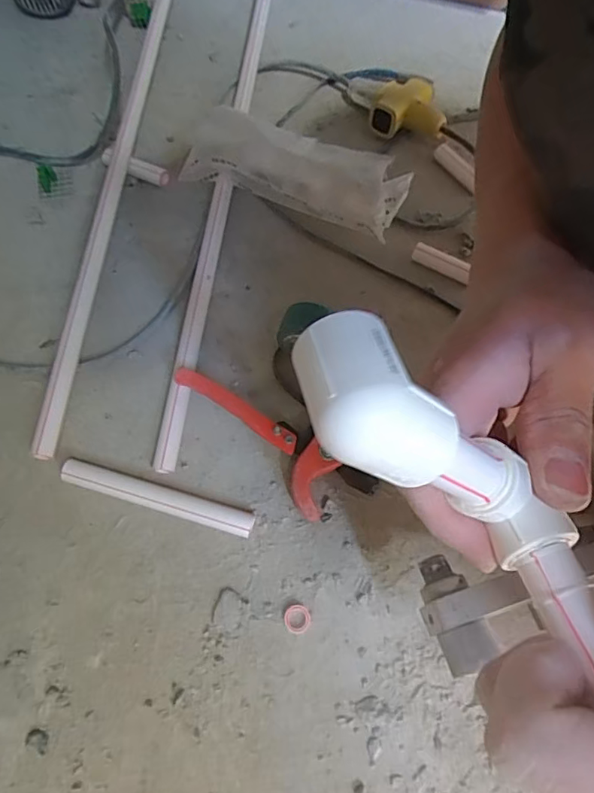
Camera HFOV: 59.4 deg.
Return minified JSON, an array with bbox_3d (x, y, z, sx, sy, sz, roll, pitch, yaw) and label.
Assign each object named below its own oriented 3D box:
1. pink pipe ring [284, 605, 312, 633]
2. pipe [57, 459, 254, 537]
[{"bbox_3d":[0.000,0.177,0.414,0.021,0.005,0.021,0,64,-1],"label":"pink pipe ring"},{"bbox_3d":[-0.120,0.087,0.448,0.169,0.021,0.023,15,65,7],"label":"pipe"}]

